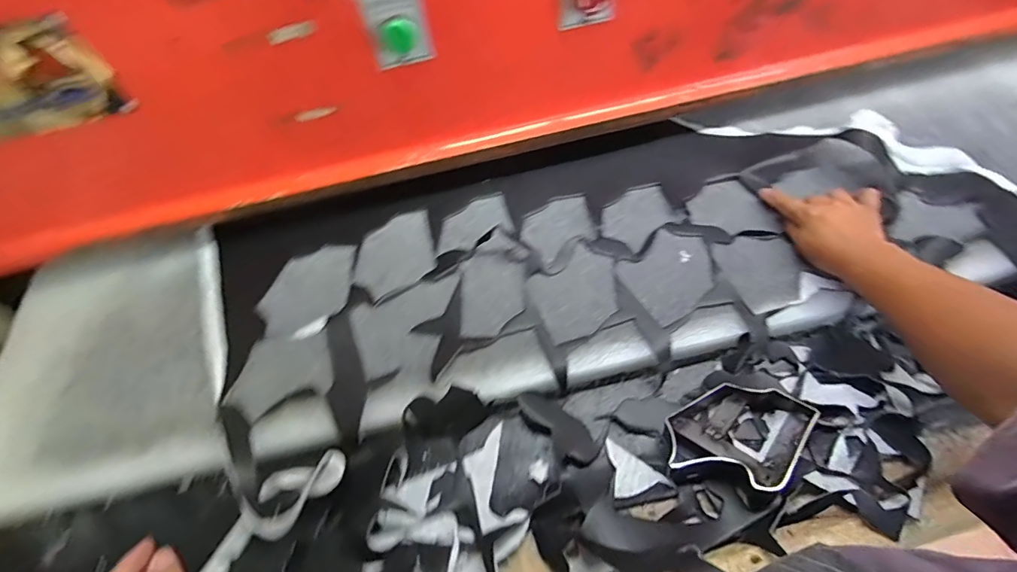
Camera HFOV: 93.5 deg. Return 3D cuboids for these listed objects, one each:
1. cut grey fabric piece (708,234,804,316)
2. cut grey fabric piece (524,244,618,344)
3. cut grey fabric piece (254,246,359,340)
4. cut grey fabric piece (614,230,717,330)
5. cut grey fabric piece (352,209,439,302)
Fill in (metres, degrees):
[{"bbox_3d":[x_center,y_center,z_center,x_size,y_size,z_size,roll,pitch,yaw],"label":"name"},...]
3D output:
[{"bbox_3d":[0.313,-0.021,0.586,0.095,0.008,0.104,-18,61,-11],"label":"cut grey fabric piece"},{"bbox_3d":[0.086,0.008,0.592,0.111,0.005,0.108,-21,62,-13],"label":"cut grey fabric piece"},{"bbox_3d":[-0.263,0.004,0.628,0.115,0.009,0.134,-2,59,-2],"label":"cut grey fabric piece"},{"bbox_3d":[0.204,-0.017,0.596,0.120,0.007,0.101,-32,65,-18],"label":"cut grey fabric piece"},{"bbox_3d":[-0.151,-0.045,0.642,0.116,0.005,0.106,-24,62,-14],"label":"cut grey fabric piece"}]

